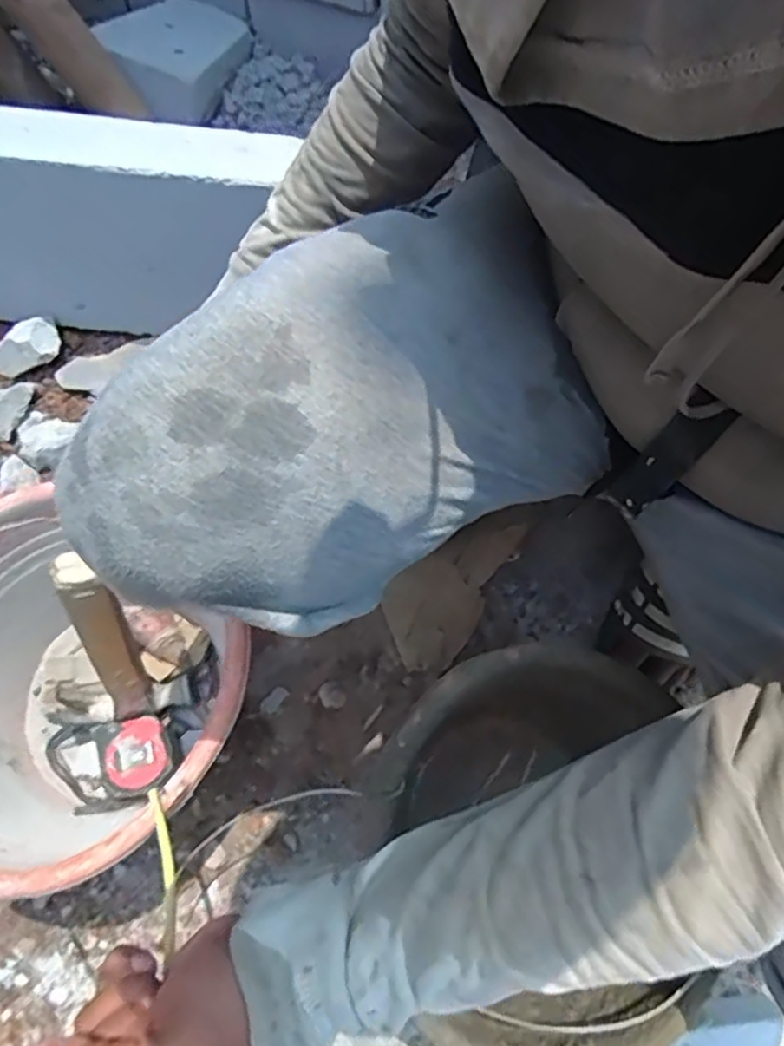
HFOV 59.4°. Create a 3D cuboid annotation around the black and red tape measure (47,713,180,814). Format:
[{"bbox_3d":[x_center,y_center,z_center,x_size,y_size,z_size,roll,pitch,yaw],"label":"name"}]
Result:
[{"bbox_3d":[-0.255,0.217,0.626,0.119,0.045,0.083,-10,78,-4],"label":"black and red tape measure"}]

